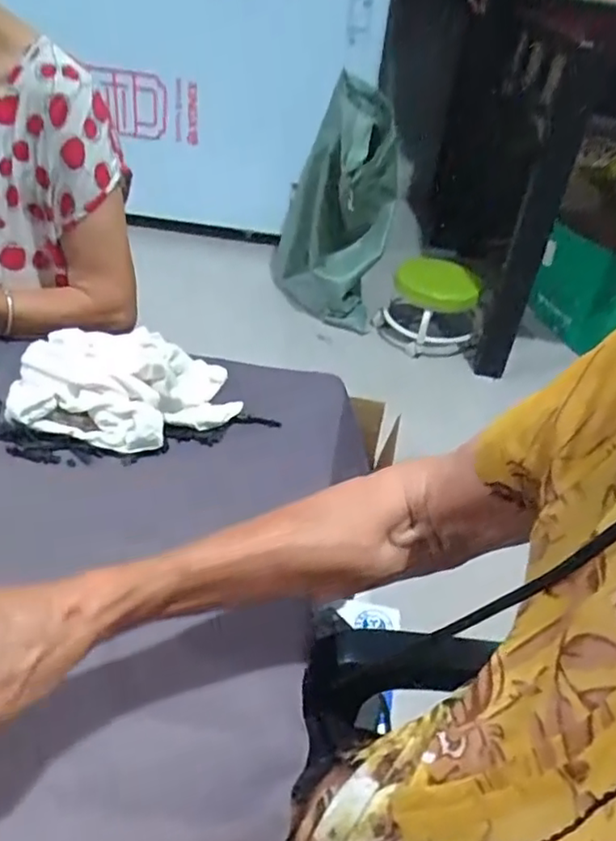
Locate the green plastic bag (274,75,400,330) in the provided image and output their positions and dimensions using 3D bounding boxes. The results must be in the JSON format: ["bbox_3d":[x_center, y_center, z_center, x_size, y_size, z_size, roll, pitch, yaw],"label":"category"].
[{"bbox_3d":[0.075,-0.607,1.816,0.342,0.569,0.383,9,36,0],"label":"green plastic bag"}]

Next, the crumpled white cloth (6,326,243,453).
[{"bbox_3d":[-0.175,-0.034,0.614,0.211,0.064,0.141,-12,41,-27],"label":"crumpled white cloth"}]

